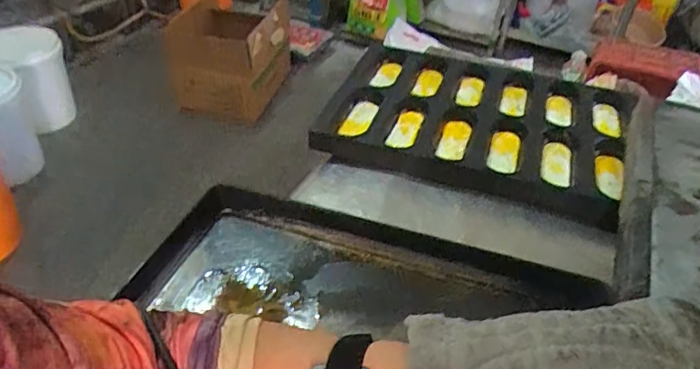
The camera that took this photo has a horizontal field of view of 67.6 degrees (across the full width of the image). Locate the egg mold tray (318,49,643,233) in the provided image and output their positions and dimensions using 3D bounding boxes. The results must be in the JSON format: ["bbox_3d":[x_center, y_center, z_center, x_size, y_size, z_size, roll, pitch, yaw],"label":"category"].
[{"bbox_3d":[0.262,-0.136,1.045,0.567,0.057,0.465,13,41,12],"label":"egg mold tray"}]

